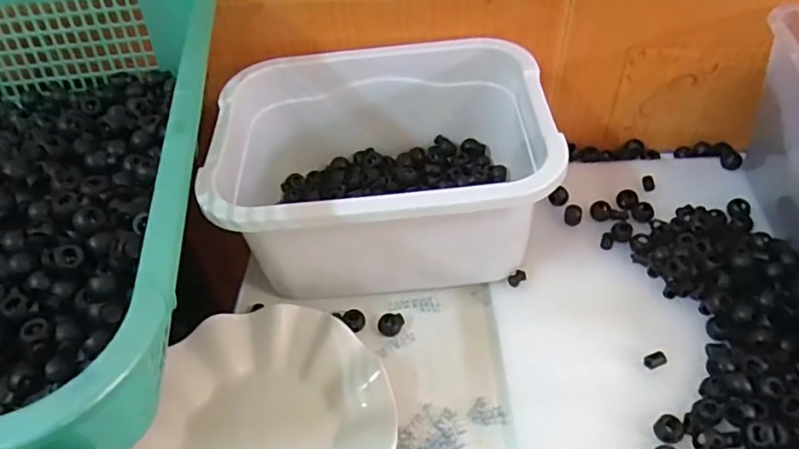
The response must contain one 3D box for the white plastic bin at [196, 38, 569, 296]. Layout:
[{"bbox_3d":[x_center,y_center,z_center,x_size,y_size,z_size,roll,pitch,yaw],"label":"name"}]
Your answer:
[{"bbox_3d":[-0.013,-0.041,0.473,0.247,0.120,0.186,-4,49,-1],"label":"white plastic bin"}]

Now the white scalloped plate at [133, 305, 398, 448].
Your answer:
[{"bbox_3d":[-0.088,0.139,0.384,0.164,0.021,0.180,-2,49,2],"label":"white scalloped plate"}]

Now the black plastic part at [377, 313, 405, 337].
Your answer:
[{"bbox_3d":[-0.007,0.076,0.448,0.017,0.009,0.018,-2,49,2],"label":"black plastic part"}]

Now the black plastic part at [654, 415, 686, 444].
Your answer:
[{"bbox_3d":[0.172,0.131,0.374,0.017,0.004,0.017,-2,49,2],"label":"black plastic part"}]

